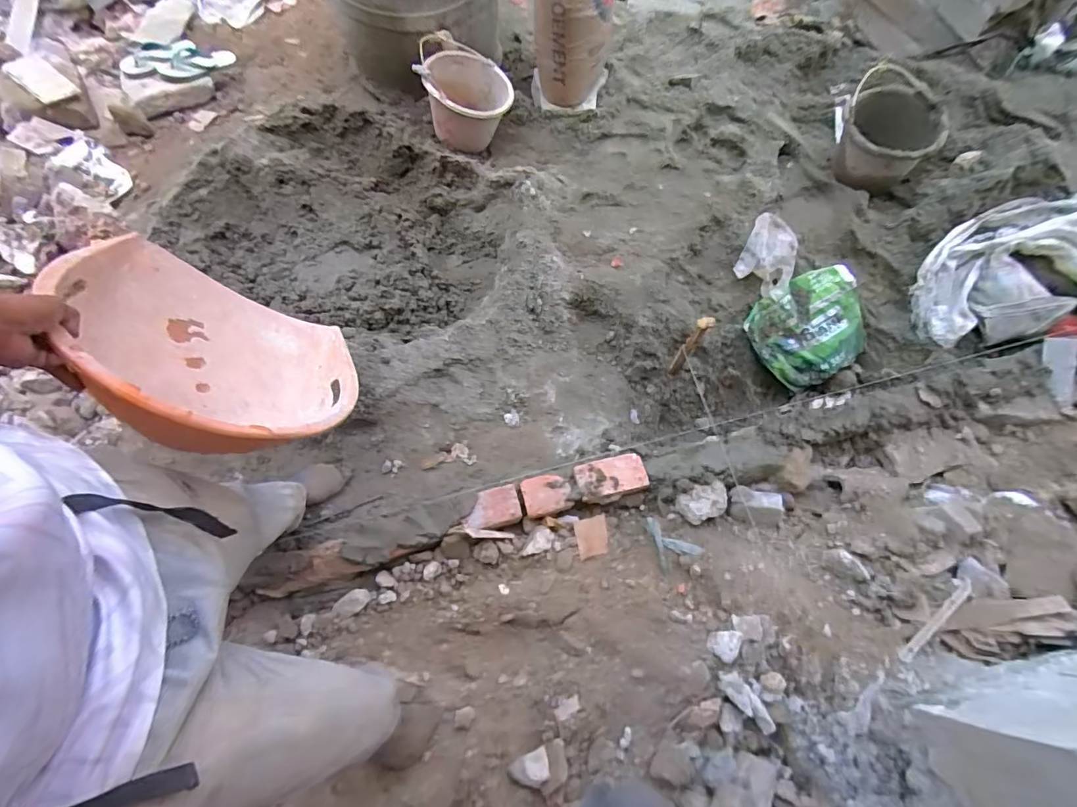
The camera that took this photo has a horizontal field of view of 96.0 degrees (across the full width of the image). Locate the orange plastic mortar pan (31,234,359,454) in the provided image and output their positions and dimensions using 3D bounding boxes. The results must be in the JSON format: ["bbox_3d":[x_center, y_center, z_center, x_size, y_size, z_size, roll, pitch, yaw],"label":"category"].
[{"bbox_3d":[-0.515,-0.092,0.790,0.424,0.182,0.408,24,43,-31],"label":"orange plastic mortar pan"}]

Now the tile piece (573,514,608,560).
[{"bbox_3d":[0.122,0.308,1.115,0.073,0.019,0.087,-8,66,-3],"label":"tile piece"}]

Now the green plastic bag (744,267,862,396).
[{"bbox_3d":[0.753,-0.202,1.366,0.295,0.171,0.266,-28,69,-11],"label":"green plastic bag"}]

